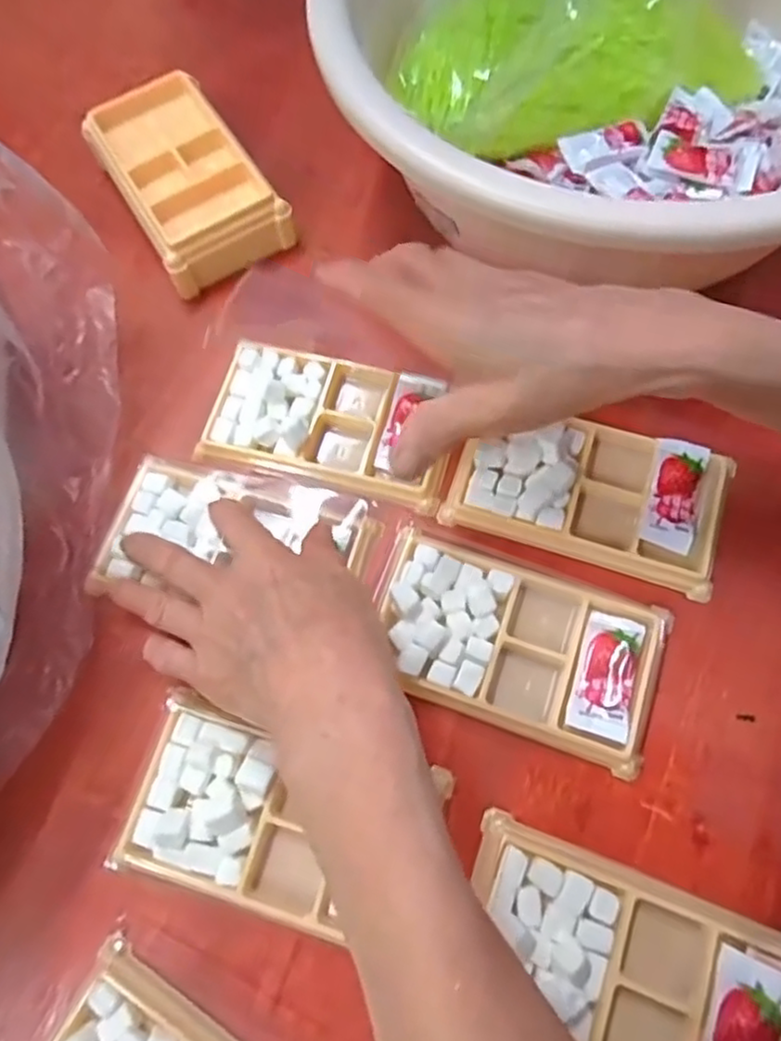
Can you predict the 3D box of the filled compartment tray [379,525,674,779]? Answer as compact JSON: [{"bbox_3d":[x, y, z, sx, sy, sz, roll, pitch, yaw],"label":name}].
[{"bbox_3d":[0.060,0.058,0.316,0.134,0.017,0.075,20,72,10],"label":"filled compartment tray"}]

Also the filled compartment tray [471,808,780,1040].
[{"bbox_3d":[0.093,0.181,0.268,0.132,0.017,0.075,20,72,10],"label":"filled compartment tray"}]

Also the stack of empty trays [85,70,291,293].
[{"bbox_3d":[-0.130,-0.215,0.423,0.080,0.036,0.137,-31,71,-9],"label":"stack of empty trays"}]

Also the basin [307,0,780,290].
[{"bbox_3d":[0.137,-0.248,0.357,0.334,0.103,0.292,-42,73,-12],"label":"basin"}]

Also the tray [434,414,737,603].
[{"bbox_3d":[0.102,-0.017,0.340,0.133,0.018,0.072,18,71,10],"label":"tray"}]

